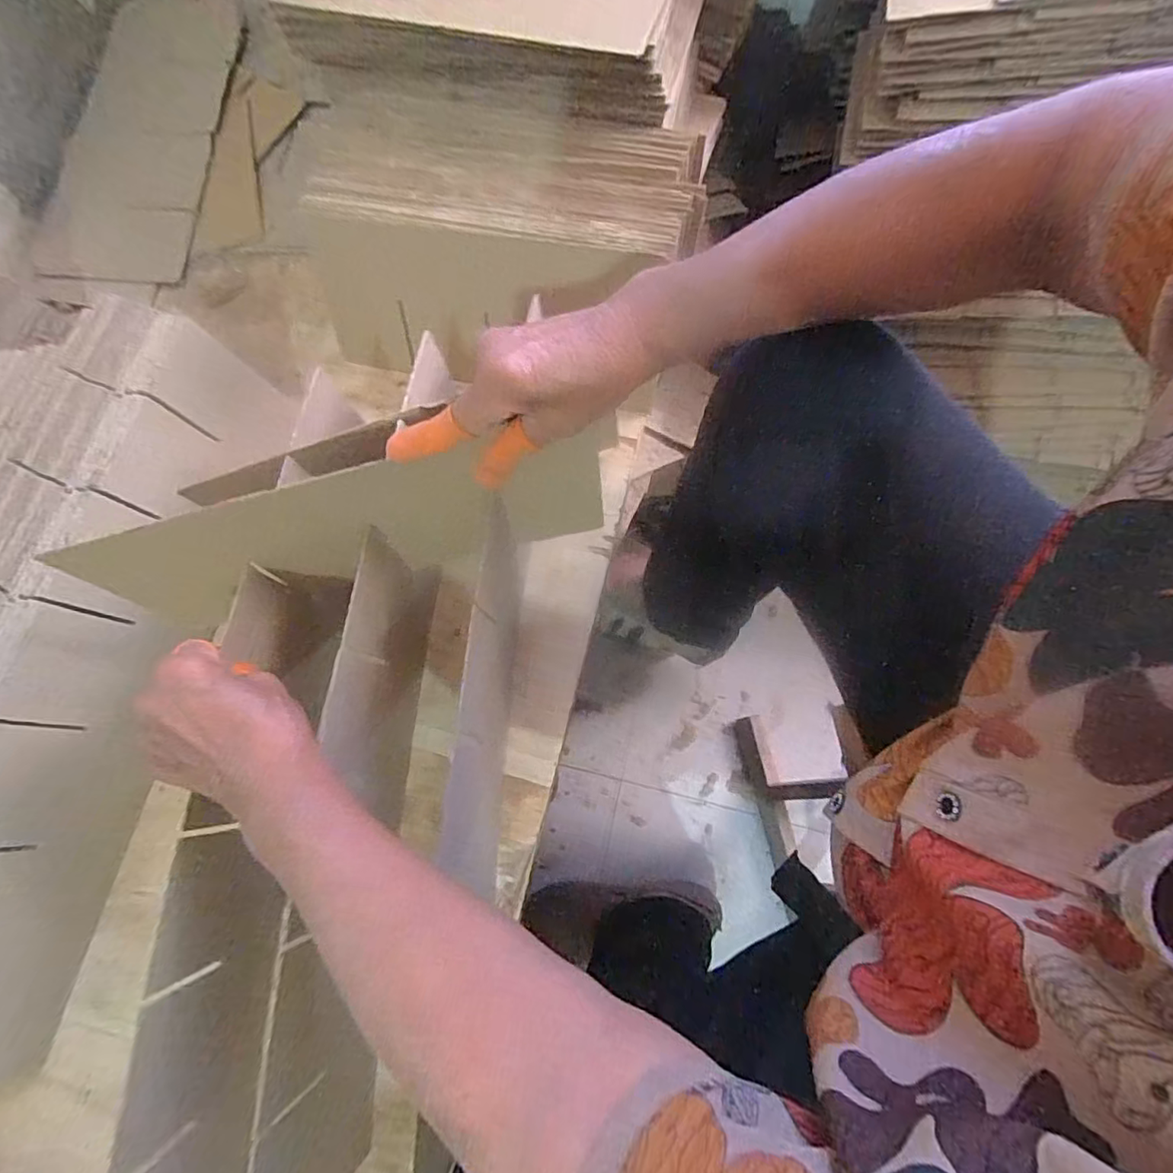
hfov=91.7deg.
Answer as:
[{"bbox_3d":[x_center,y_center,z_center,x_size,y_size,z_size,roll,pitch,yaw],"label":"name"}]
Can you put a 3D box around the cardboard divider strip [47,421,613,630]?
[{"bbox_3d":[-0.141,-0.037,0.379,0.307,0.136,0.011,-17,68,-3],"label":"cardboard divider strip"}]

